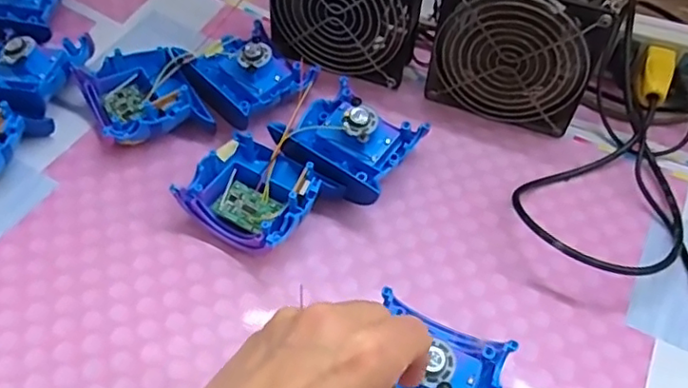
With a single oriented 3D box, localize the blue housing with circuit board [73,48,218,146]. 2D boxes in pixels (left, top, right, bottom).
[{"bbox_3d":[-0.156,-0.072,0.474,0.078,0.036,0.083,-24,57,-21],"label":"blue housing with circuit board"}]

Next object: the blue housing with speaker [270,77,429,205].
[{"bbox_3d":[0.002,-0.037,0.454,0.092,0.043,0.092,29,55,18],"label":"blue housing with speaker"}]

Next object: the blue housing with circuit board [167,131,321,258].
[{"bbox_3d":[-0.061,0.001,0.423,0.083,0.037,0.082,25,54,16],"label":"blue housing with circuit board"}]

